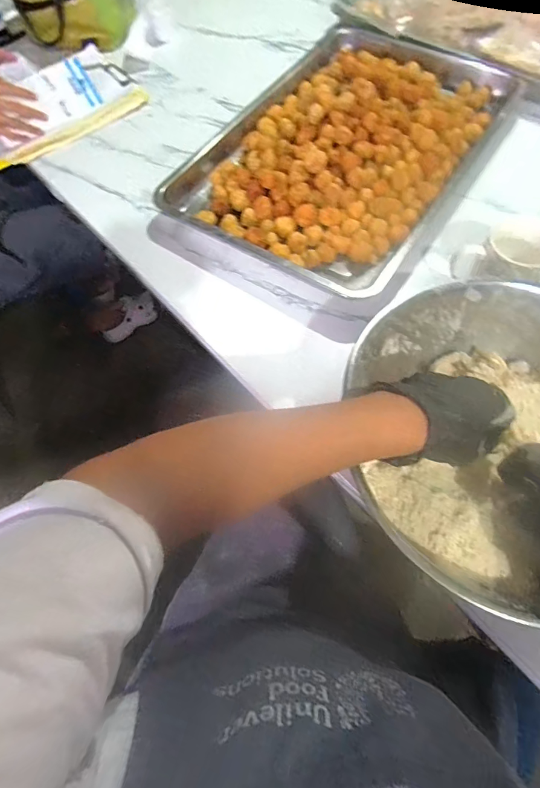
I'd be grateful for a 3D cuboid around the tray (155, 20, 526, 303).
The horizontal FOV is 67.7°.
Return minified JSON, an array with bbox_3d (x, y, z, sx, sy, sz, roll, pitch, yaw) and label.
[{"bbox_3d":[0.132,-0.424,0.663,0.392,0.085,0.581,32,70,18],"label":"tray"}]

